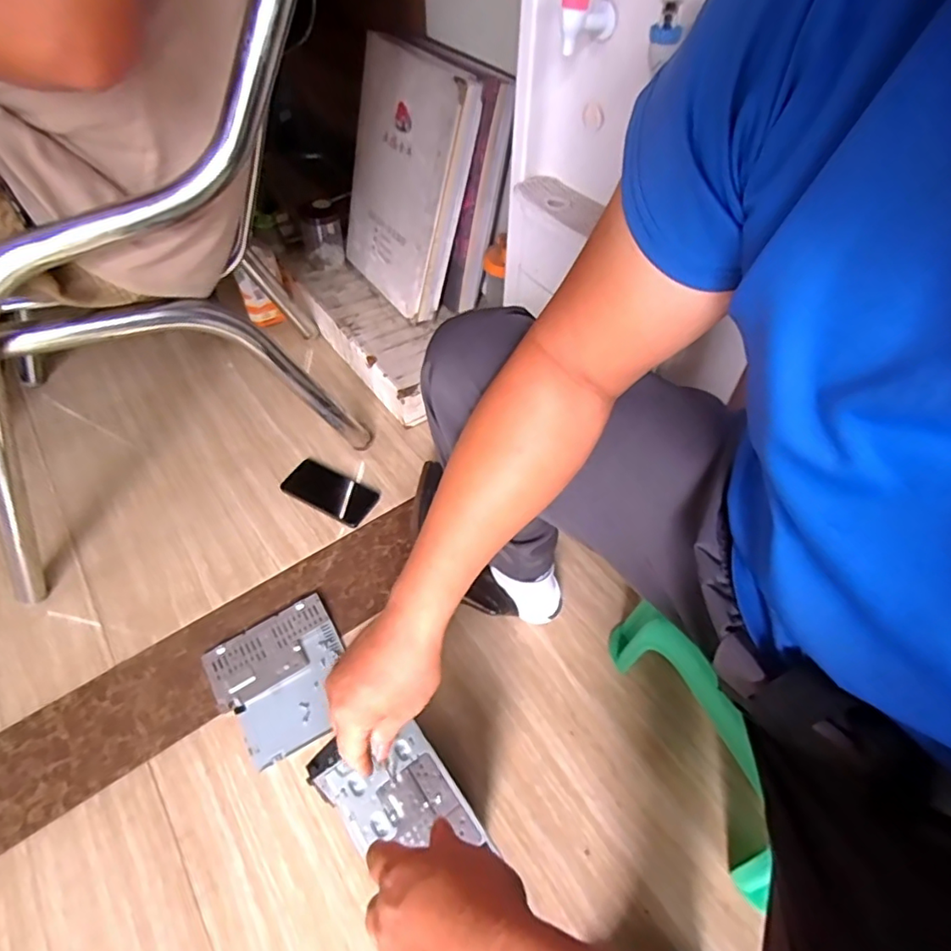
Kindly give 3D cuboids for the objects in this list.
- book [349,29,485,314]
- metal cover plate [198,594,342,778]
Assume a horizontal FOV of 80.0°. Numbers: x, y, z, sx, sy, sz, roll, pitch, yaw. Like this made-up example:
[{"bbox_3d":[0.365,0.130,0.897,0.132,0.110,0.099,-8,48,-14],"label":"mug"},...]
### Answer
[{"bbox_3d":[-0.145,-0.568,1.102,0.063,0.431,0.340,-14,47,-34],"label":"book"},{"bbox_3d":[-0.269,0.285,0.797,0.176,0.011,0.191,-27,57,-19],"label":"metal cover plate"}]

